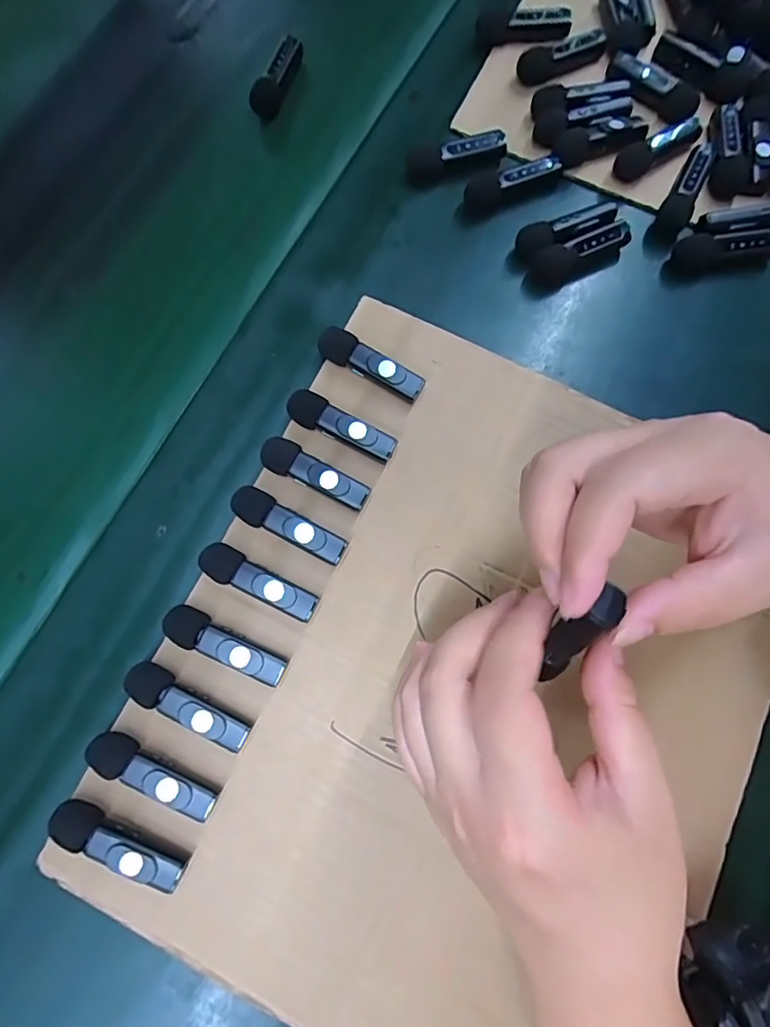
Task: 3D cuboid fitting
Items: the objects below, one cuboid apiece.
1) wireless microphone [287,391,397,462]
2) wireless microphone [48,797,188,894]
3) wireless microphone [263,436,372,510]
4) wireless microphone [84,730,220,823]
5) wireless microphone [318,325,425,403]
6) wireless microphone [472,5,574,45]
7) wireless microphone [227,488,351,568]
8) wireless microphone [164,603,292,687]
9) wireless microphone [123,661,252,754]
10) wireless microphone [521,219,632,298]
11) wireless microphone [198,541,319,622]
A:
[{"bbox_3d":[-0.024,-0.049,0.299,0.063,0.016,0.019,24,78,5],"label":"wireless microphone"},{"bbox_3d":[-0.125,0.155,0.249,0.065,0.018,0.016,26,78,5],"label":"wireless microphone"},{"bbox_3d":[-0.038,-0.022,0.292,0.062,0.015,0.018,27,78,5],"label":"wireless microphone"},{"bbox_3d":[-0.111,0.125,0.256,0.065,0.016,0.018,22,78,4],"label":"wireless microphone"},{"bbox_3d":[-0.008,-0.086,0.308,0.064,0.016,0.017,28,78,6],"label":"wireless microphone"},{"bbox_3d":[0.096,-0.337,0.365,0.065,0.017,0.012,-4,77,-2],"label":"wireless microphone"},{"bbox_3d":[-0.051,0.007,0.286,0.065,0.016,0.018,27,78,5],"label":"wireless microphone"},{"bbox_3d":[-0.081,0.067,0.271,0.065,0.017,0.018,24,78,5],"label":"wireless microphone"},{"bbox_3d":[-0.097,0.095,0.264,0.066,0.015,0.018,25,78,5],"label":"wireless microphone"},{"bbox_3d":[0.121,-0.159,0.329,0.065,0.018,0.020,-20,78,-5],"label":"wireless microphone"},{"bbox_3d":[-0.066,0.036,0.280,0.064,0.016,0.018,25,78,5],"label":"wireless microphone"}]

